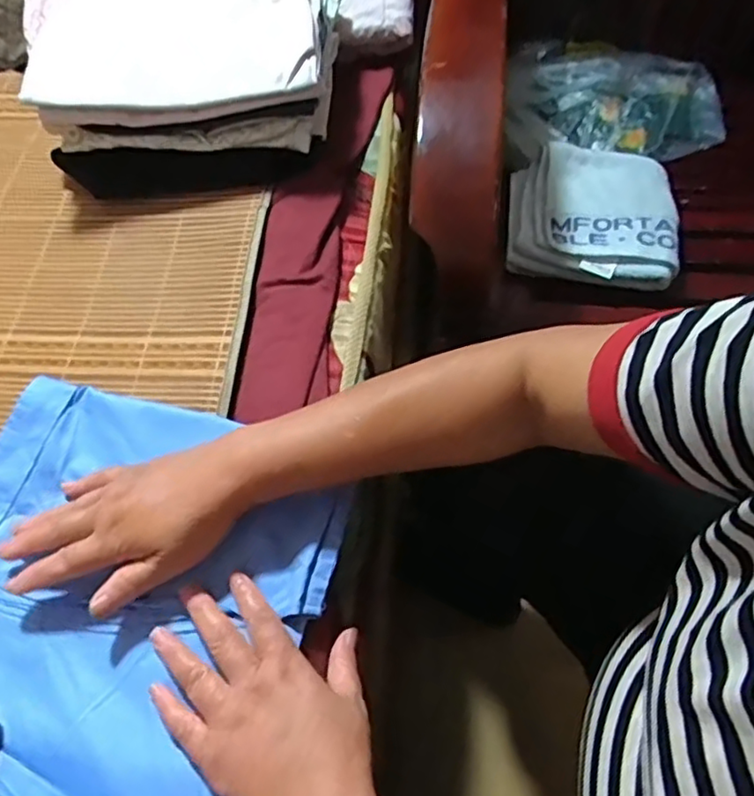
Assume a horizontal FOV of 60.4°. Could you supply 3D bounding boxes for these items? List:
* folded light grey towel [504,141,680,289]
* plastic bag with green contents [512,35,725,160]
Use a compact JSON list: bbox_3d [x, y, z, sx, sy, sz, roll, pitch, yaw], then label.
[{"bbox_3d":[0.245,-0.211,0.744,0.179,0.053,0.186,7,62,7],"label":"folded light grey towel"},{"bbox_3d":[0.320,-0.391,0.867,0.307,0.066,0.190,-1,61,3],"label":"plastic bag with green contents"}]

